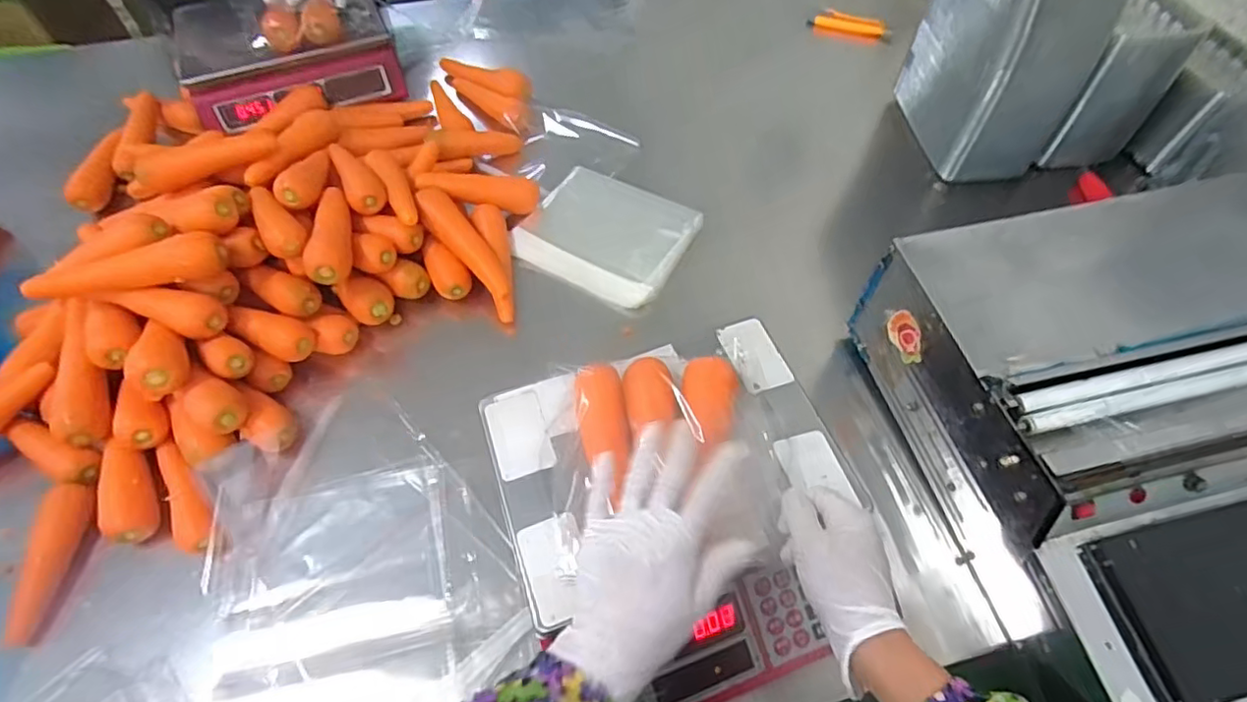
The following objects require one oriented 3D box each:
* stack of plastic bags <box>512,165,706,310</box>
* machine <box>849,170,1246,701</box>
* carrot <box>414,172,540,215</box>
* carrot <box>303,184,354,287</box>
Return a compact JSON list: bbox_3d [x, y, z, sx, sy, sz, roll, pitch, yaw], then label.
[{"bbox_3d":[-0.027,-0.172,0.859,0.228,0.033,0.187,25,60,16],"label":"stack of plastic bags"},{"bbox_3d":[0.560,0.058,0.605,0.472,0.176,0.450,-12,57,-8],"label":"machine"},{"bbox_3d":[-0.203,-0.227,0.863,0.166,0.040,0.041,4,54,-20],"label":"carrot"},{"bbox_3d":[-0.356,-0.145,0.743,0.048,0.044,0.169,-11,57,-7],"label":"carrot"}]

